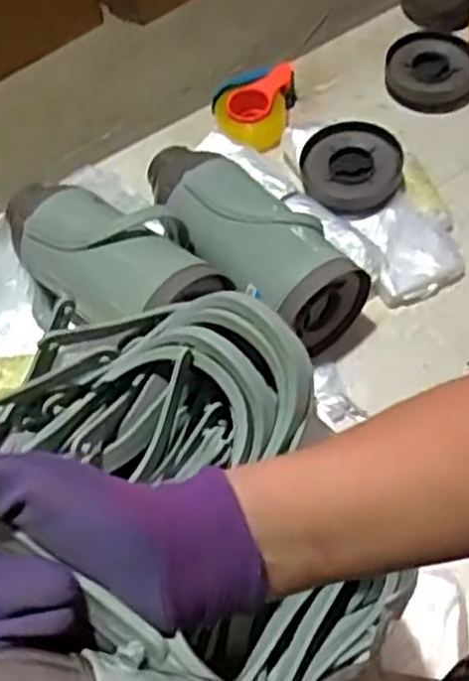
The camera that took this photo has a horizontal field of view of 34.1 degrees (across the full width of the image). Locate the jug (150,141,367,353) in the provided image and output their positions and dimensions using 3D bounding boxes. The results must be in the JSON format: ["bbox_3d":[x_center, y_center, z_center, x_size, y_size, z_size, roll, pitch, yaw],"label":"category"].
[{"bbox_3d":[0.006,-0.158,1.157,0.158,0.162,0.397,-38,64,-17],"label":"jug"}]

